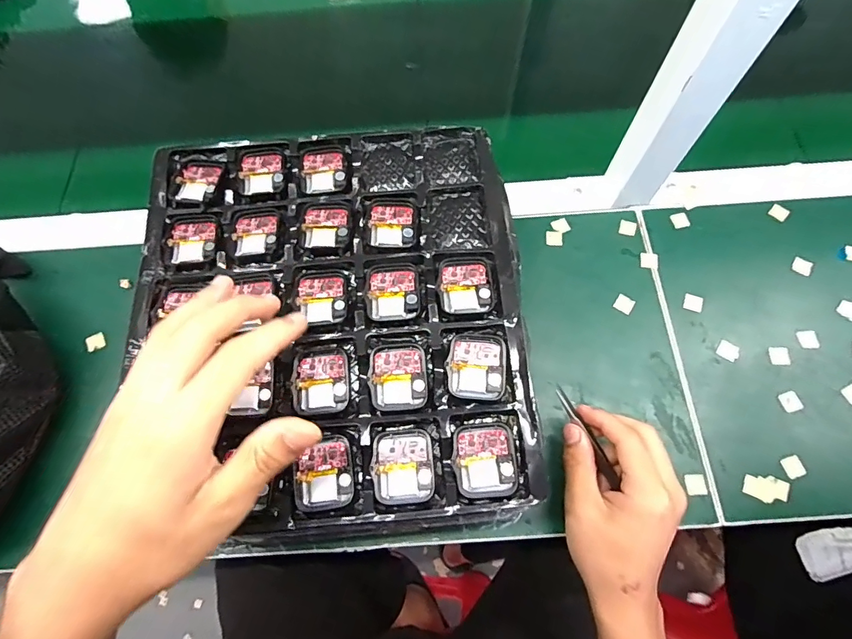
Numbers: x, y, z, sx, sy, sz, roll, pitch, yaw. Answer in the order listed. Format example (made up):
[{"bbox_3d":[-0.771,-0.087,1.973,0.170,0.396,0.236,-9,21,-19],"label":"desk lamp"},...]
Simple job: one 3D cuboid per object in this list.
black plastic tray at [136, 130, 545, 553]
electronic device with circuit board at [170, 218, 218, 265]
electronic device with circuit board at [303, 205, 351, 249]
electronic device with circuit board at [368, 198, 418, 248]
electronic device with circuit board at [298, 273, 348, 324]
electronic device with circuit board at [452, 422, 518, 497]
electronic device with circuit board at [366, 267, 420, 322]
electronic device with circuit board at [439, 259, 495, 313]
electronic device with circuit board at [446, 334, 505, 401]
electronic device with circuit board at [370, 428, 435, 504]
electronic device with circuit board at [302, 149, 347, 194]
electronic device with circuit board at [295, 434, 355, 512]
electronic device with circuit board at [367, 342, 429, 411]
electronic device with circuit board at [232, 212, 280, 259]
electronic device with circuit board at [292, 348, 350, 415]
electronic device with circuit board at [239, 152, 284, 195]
[{"bbox_3d":[-0.067,-0.009,0.305,0.256,0.018,0.290,-5,69,0],"label":"black plastic tray"},{"bbox_3d":[-0.173,-0.058,0.326,0.033,0.005,0.041,-6,69,-1],"label":"electronic device with circuit board"},{"bbox_3d":[-0.074,-0.070,0.325,0.034,0.004,0.038,-3,69,0],"label":"electronic device with circuit board"},{"bbox_3d":[-0.025,-0.073,0.327,0.036,0.004,0.041,0,69,2],"label":"electronic device with circuit board"},{"bbox_3d":[-0.072,-0.016,0.304,0.033,0.004,0.038,-8,69,-1],"label":"electronic device with circuit board"},{"bbox_3d":[0.036,0.085,0.268,0.036,0.007,0.042,-2,69,1],"label":"electronic device with circuit board"},{"bbox_3d":[-0.023,-0.018,0.303,0.036,0.004,0.039,-3,69,0],"label":"electronic device with circuit board"},{"bbox_3d":[0.028,-0.024,0.301,0.036,0.004,0.040,-2,69,1],"label":"electronic device with circuit board"},{"bbox_3d":[0.033,0.031,0.286,0.036,0.006,0.042,3,69,3],"label":"electronic device with circuit board"},{"bbox_3d":[-0.014,0.089,0.269,0.037,0.005,0.043,-4,69,0],"label":"electronic device with circuit board"},{"bbox_3d":[-0.081,-0.118,0.348,0.034,0.006,0.039,-9,69,-2],"label":"electronic device with circuit board"},{"bbox_3d":[-0.063,0.095,0.271,0.035,0.005,0.043,-6,69,0],"label":"electronic device with circuit board"},{"bbox_3d":[-0.018,0.036,0.284,0.037,0.005,0.042,-4,69,0],"label":"electronic device with circuit board"},{"bbox_3d":[-0.127,-0.064,0.327,0.033,0.004,0.041,-1,69,1],"label":"electronic device with circuit board"},{"bbox_3d":[-0.068,0.040,0.288,0.035,0.007,0.042,-2,69,1],"label":"electronic device with circuit board"},{"bbox_3d":[-0.130,-0.117,0.348,0.034,0.005,0.037,-5,69,0],"label":"electronic device with circuit board"}]

